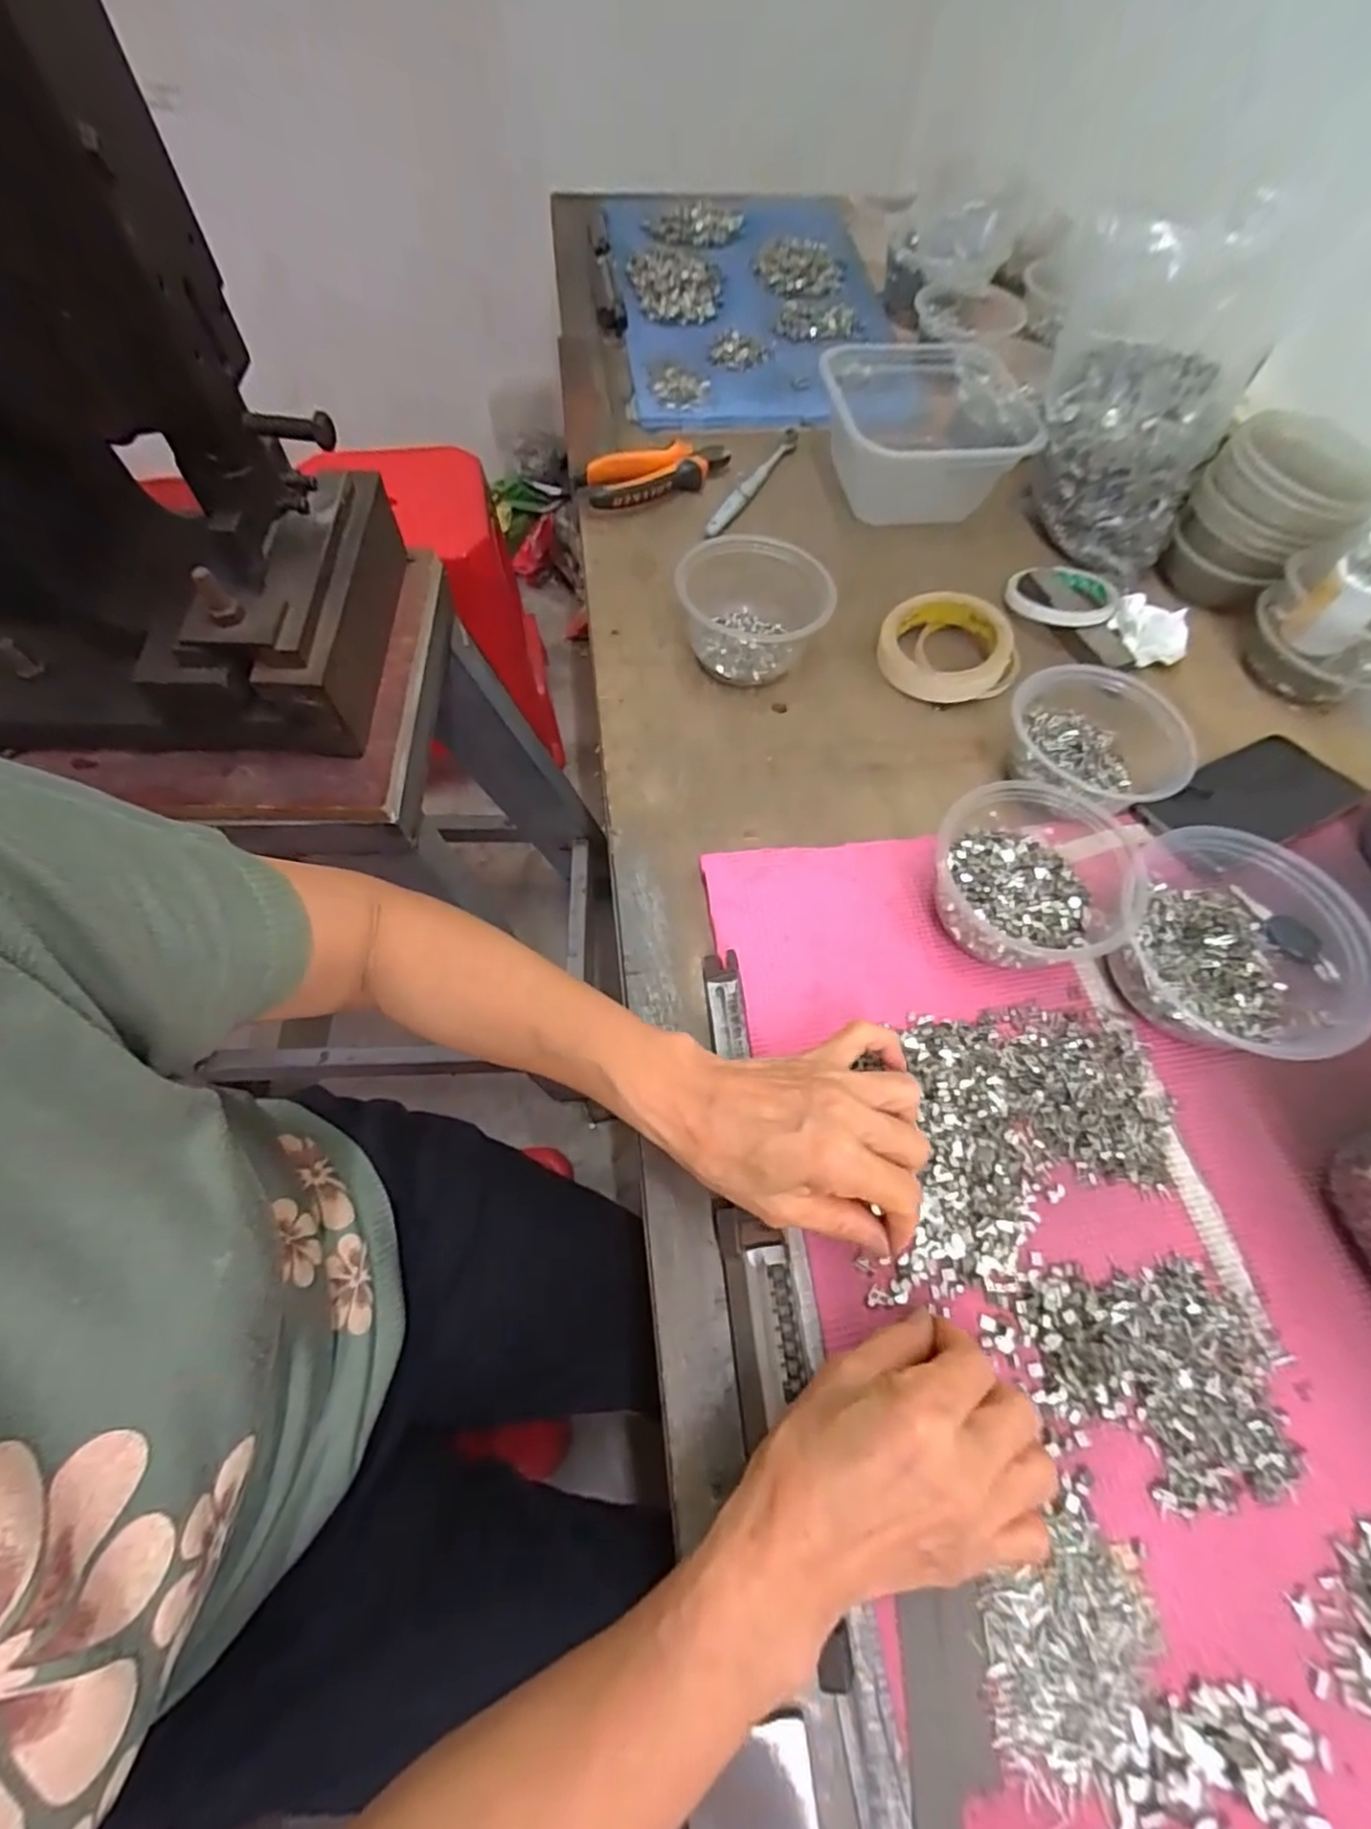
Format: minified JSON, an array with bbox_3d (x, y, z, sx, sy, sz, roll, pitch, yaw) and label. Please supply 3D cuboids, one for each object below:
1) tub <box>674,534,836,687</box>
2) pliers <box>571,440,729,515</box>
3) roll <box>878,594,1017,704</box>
[{"bbox_3d":[0.050,-0.232,0.516,0.111,0.066,0.090,10,63,4],"label":"tub"},{"bbox_3d":[-0.024,-0.406,0.615,0.143,0.027,0.046,-22,65,-12],"label":"pliers"},{"bbox_3d":[0.206,-0.216,0.535,0.095,0.033,0.095,1,63,-1],"label":"roll"}]

